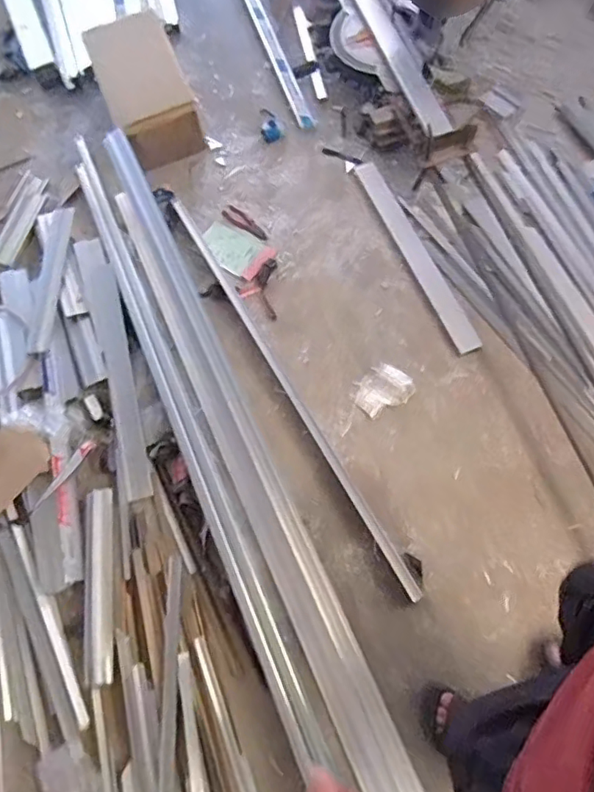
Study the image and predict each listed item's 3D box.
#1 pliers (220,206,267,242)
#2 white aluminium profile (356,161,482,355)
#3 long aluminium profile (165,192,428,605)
[{"bbox_3d":[-0.148,-0.513,1.713,0.162,0.016,0.054,32,74,18],"label":"pliers"},{"bbox_3d":[0.319,-0.408,1.594,0.063,0.013,0.669,-21,67,-6],"label":"white aluminium profile"},{"bbox_3d":[-0.043,-0.071,1.491,0.048,0.029,1.249,-29,68,-9],"label":"long aluminium profile"}]

